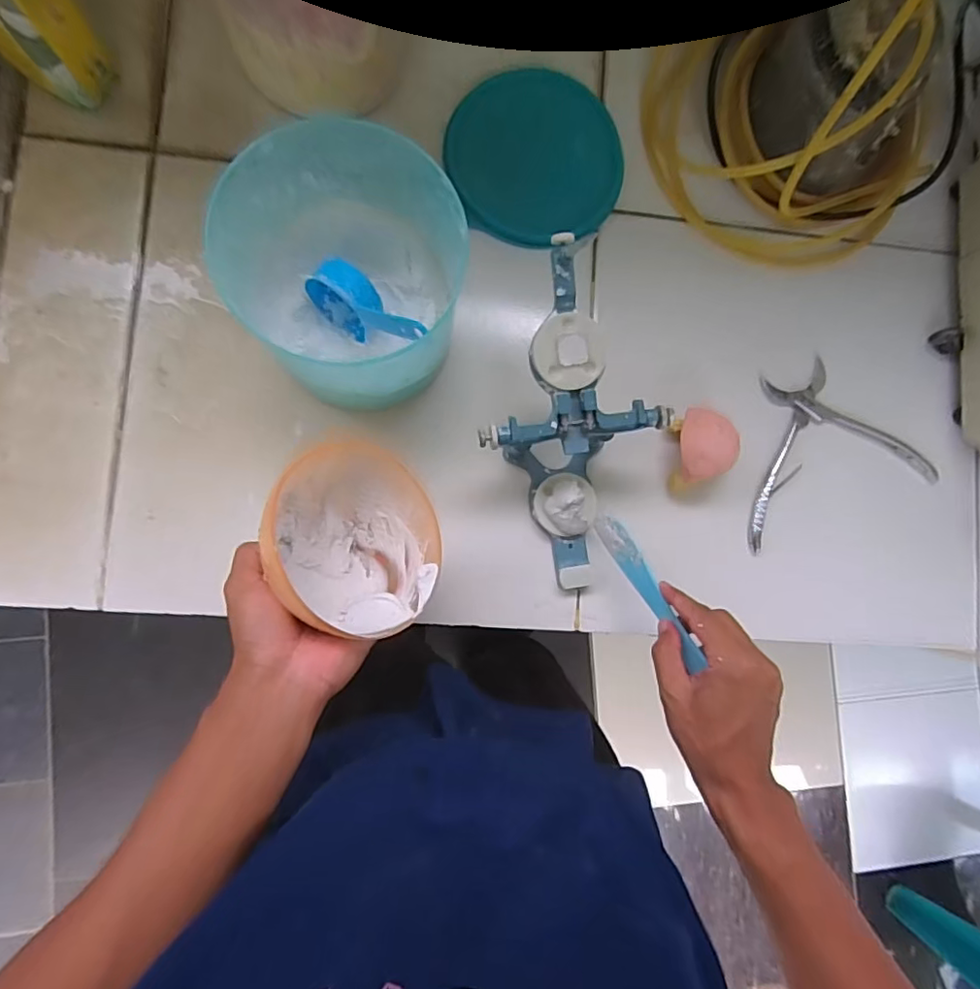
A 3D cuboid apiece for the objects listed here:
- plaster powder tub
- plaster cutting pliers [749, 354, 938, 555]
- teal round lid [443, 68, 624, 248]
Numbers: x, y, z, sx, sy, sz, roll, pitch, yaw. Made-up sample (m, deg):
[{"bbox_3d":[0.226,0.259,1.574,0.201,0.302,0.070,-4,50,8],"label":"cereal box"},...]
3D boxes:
[{"bbox_3d":[-0.103,-0.161,0.437,0.155,0.141,0.158,0,87,-7],"label":"plaster powder tub"},{"bbox_3d":[0.306,-0.048,0.536,0.193,0.013,0.145,-23,90,-7],"label":"plaster cutting pliers"},{"bbox_3d":[0.041,-0.309,0.528,0.158,0.021,0.148,0,87,-7],"label":"teal round lid"}]

